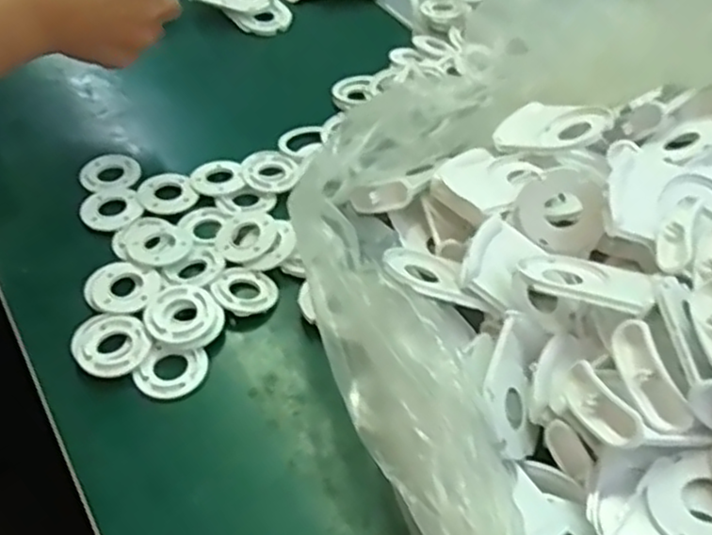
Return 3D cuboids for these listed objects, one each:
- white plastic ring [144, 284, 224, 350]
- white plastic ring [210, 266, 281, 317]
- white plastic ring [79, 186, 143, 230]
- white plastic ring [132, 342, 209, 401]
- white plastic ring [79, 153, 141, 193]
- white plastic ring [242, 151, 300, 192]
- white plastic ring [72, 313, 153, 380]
[{"bbox_3d":[-0.110,0.033,0.454,0.043,0.014,0.044,1,48,-1],"label":"white plastic ring"},{"bbox_3d":[-0.075,0.015,0.477,0.042,0.007,0.038,5,48,3],"label":"white plastic ring"},{"bbox_3d":[-0.182,-0.045,0.527,0.042,0.004,0.044,1,48,-1],"label":"white plastic ring"},{"bbox_3d":[-0.114,0.064,0.436,0.040,0.008,0.035,6,49,3],"label":"white plastic ring"},{"bbox_3d":[-0.193,-0.075,0.559,0.044,0.006,0.044,-9,49,-10],"label":"white plastic ring"},{"bbox_3d":[-0.067,-0.076,0.560,0.043,0.005,0.051,-13,50,-13],"label":"white plastic ring"},{"bbox_3d":[-0.154,0.047,0.445,0.043,0.009,0.050,-31,56,-26],"label":"white plastic ring"}]

